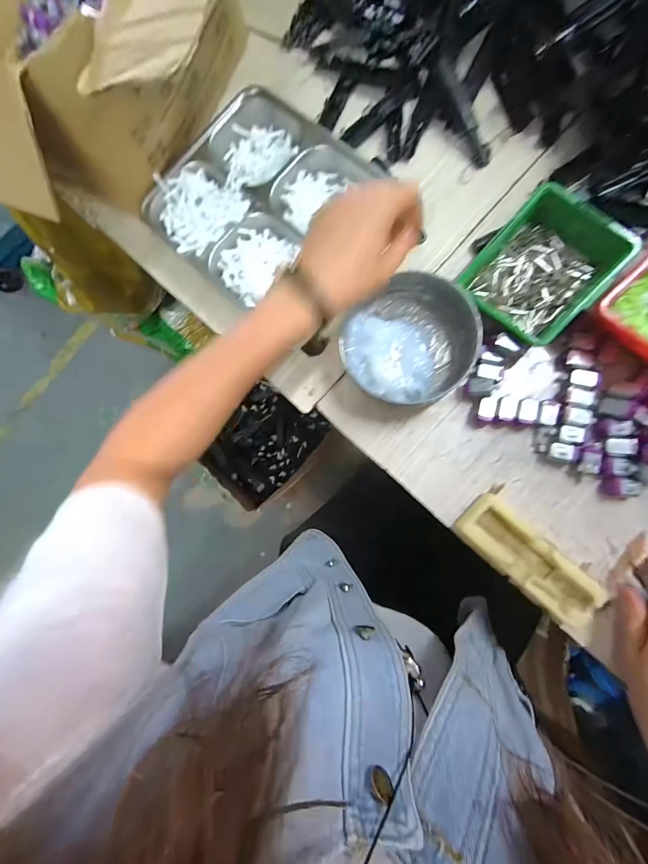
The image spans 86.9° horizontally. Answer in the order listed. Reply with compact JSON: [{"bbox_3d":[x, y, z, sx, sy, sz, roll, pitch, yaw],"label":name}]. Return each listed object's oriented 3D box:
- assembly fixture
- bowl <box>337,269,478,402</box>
[{"bbox_3d":[0.199,0.126,0.339,0.055,0.028,0.136,-45,80,0],"label":"assembly fixture"},{"bbox_3d":[0.094,-0.102,0.371,0.137,0.041,0.137,-1,83,7],"label":"bowl"}]

